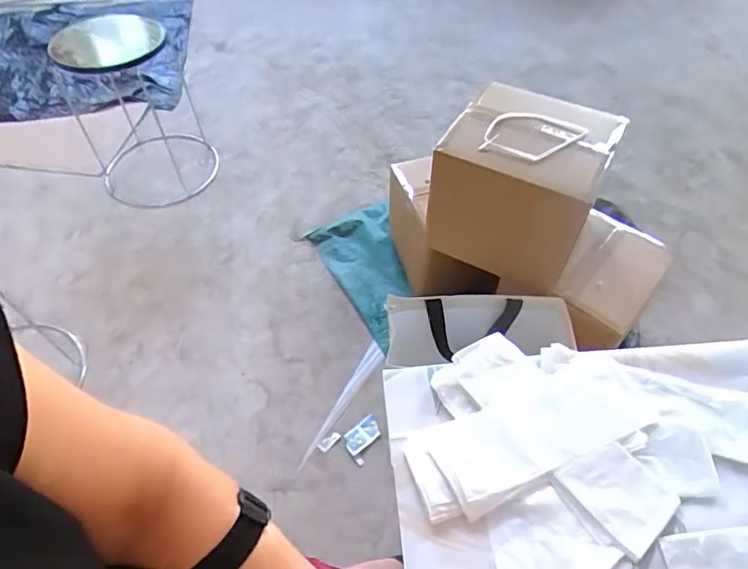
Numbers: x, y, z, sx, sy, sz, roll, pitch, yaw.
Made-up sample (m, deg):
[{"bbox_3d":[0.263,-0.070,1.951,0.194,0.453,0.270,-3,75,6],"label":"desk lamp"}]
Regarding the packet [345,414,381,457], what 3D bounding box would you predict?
[{"bbox_3d":[-0.026,0.329,1.107,0.088,0.007,0.047,-31,62,-27],"label":"packet"}]

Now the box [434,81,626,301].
[{"bbox_3d":[0.286,-0.185,1.005,0.284,0.295,0.258,27,57,19],"label":"box"}]

